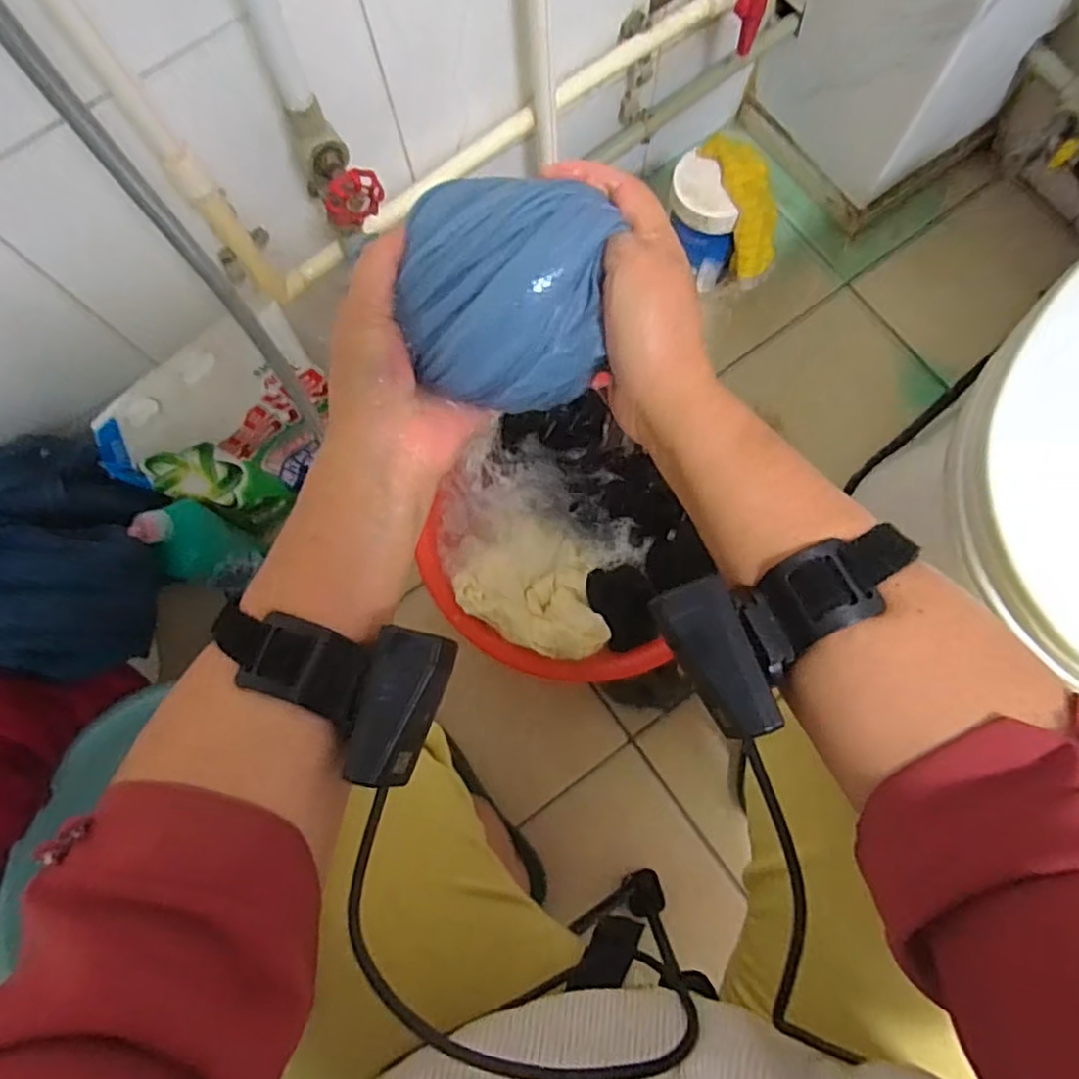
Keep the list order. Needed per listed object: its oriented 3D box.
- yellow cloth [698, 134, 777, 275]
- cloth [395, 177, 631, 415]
[{"bbox_3d":[0.248,-0.395,0.775,0.070,0.045,0.164,-23,112,-4],"label":"yellow cloth"},{"bbox_3d":[-0.016,-0.123,0.334,0.096,0.061,0.094,6,77,3],"label":"cloth"}]

